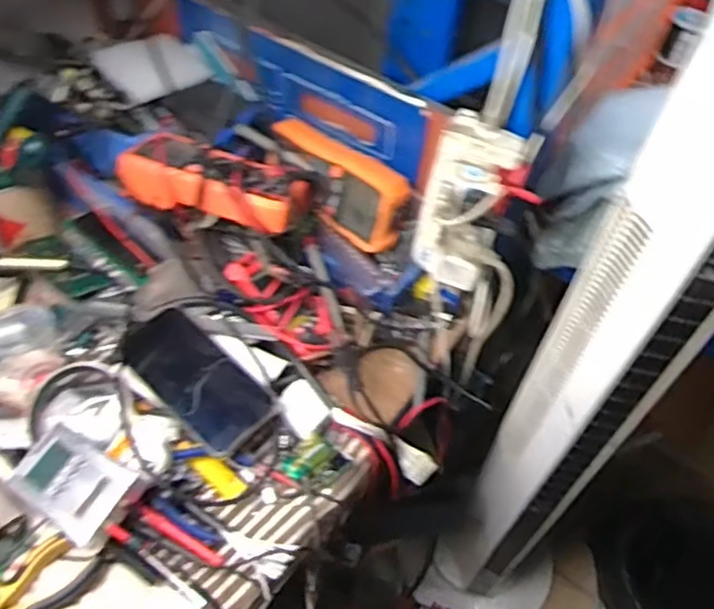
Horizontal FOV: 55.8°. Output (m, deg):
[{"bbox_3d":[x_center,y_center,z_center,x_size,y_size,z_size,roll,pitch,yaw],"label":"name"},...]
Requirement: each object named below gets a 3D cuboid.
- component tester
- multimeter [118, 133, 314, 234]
[{"bbox_3d":[-0.236,0.152,0.568,0.097,0.027,0.066,24,67,22],"label":"component tester"},{"bbox_3d":[-0.147,-0.130,0.701,0.189,0.054,0.088,10,52,3],"label":"multimeter"}]

